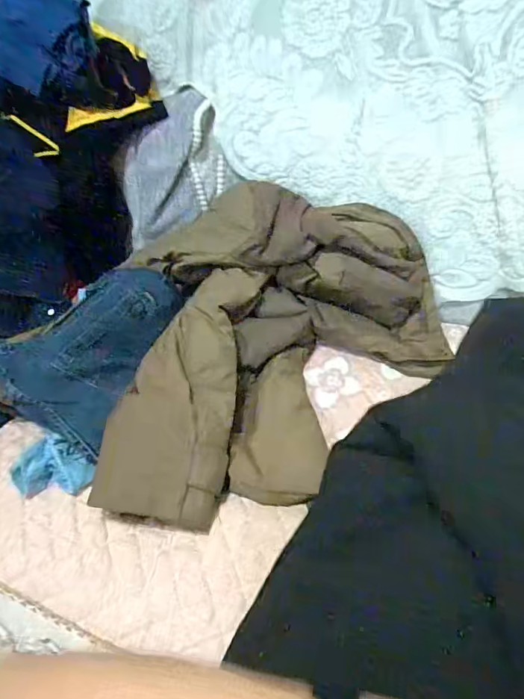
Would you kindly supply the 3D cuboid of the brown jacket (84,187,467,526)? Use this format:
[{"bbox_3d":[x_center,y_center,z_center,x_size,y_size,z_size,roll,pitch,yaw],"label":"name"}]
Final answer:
[{"bbox_3d":[0.031,-0.049,0.623,0.441,0.182,0.477,-4,41,3],"label":"brown jacket"}]

